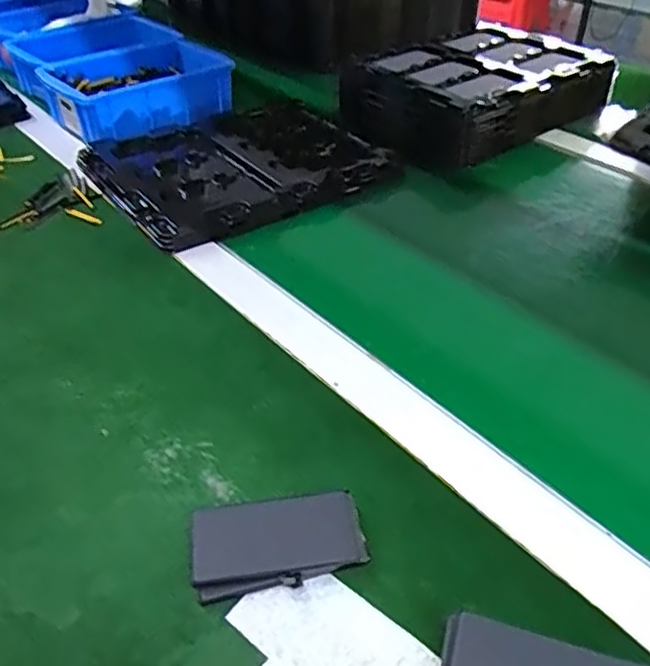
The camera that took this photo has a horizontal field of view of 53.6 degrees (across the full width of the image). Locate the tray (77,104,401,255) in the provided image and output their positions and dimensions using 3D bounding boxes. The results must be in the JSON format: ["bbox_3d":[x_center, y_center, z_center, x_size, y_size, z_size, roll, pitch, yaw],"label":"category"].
[{"bbox_3d":[-0.083,-0.181,0.671,0.277,0.027,0.204,-25,47,-28],"label":"tray"}]

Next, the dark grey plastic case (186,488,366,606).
[{"bbox_3d":[-0.025,0.109,0.339,0.088,0.010,0.049,-9,42,-13],"label":"dark grey plastic case"}]

